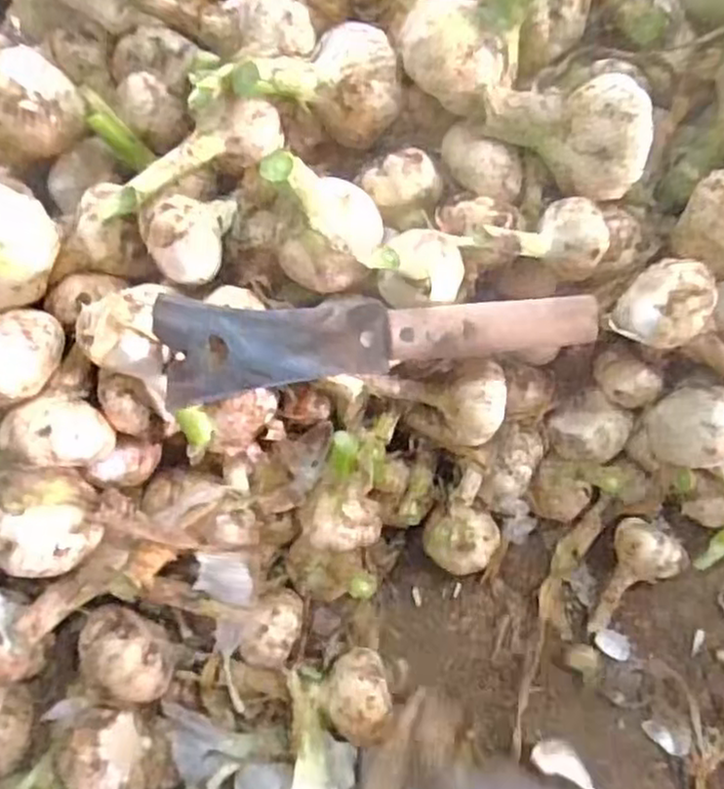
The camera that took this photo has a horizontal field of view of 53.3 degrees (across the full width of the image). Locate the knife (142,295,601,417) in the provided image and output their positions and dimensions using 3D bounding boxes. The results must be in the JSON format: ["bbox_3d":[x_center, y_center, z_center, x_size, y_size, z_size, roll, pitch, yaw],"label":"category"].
[{"bbox_3d":[0.011,-0.033,0.381,0.228,0.020,0.047,-7,76,-2],"label":"knife"}]

